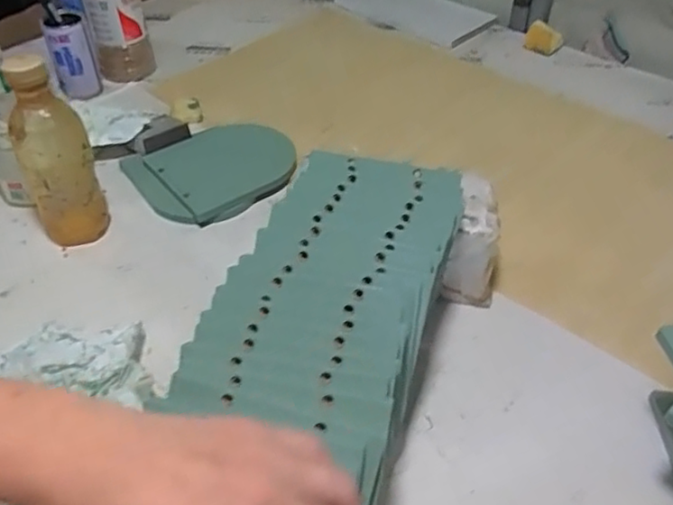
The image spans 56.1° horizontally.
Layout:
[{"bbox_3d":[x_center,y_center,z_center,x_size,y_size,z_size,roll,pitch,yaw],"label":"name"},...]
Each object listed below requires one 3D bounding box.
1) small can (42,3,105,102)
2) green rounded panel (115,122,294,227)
[{"bbox_3d":[-0.413,-0.309,0.986,0.065,0.135,0.055,-16,45,-18],"label":"small can"},{"bbox_3d":[-0.156,-0.109,0.810,0.186,0.043,0.167,-23,48,-24],"label":"green rounded panel"}]

